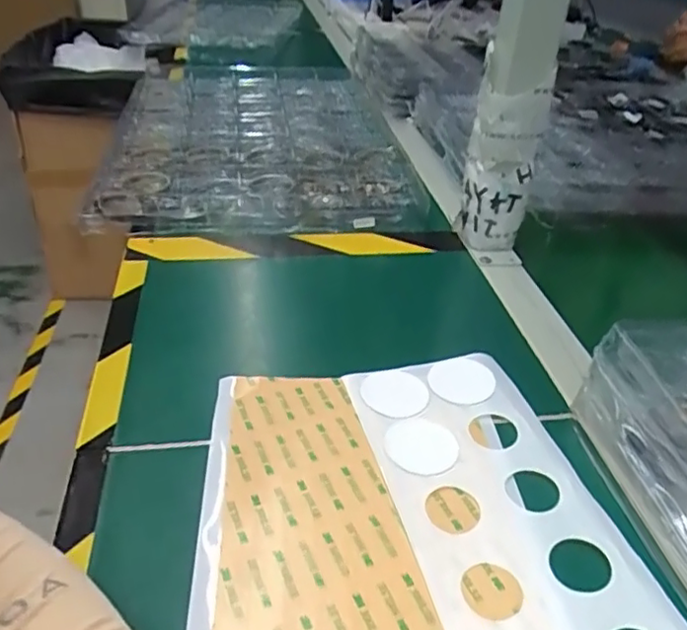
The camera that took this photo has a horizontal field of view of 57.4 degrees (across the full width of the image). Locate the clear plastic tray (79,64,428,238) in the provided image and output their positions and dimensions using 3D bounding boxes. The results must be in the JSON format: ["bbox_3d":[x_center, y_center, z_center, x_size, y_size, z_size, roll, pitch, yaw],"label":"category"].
[{"bbox_3d":[-0.107,-0.220,0.743,0.309,0.038,0.454,-2,35,-9],"label":"clear plastic tray"}]

